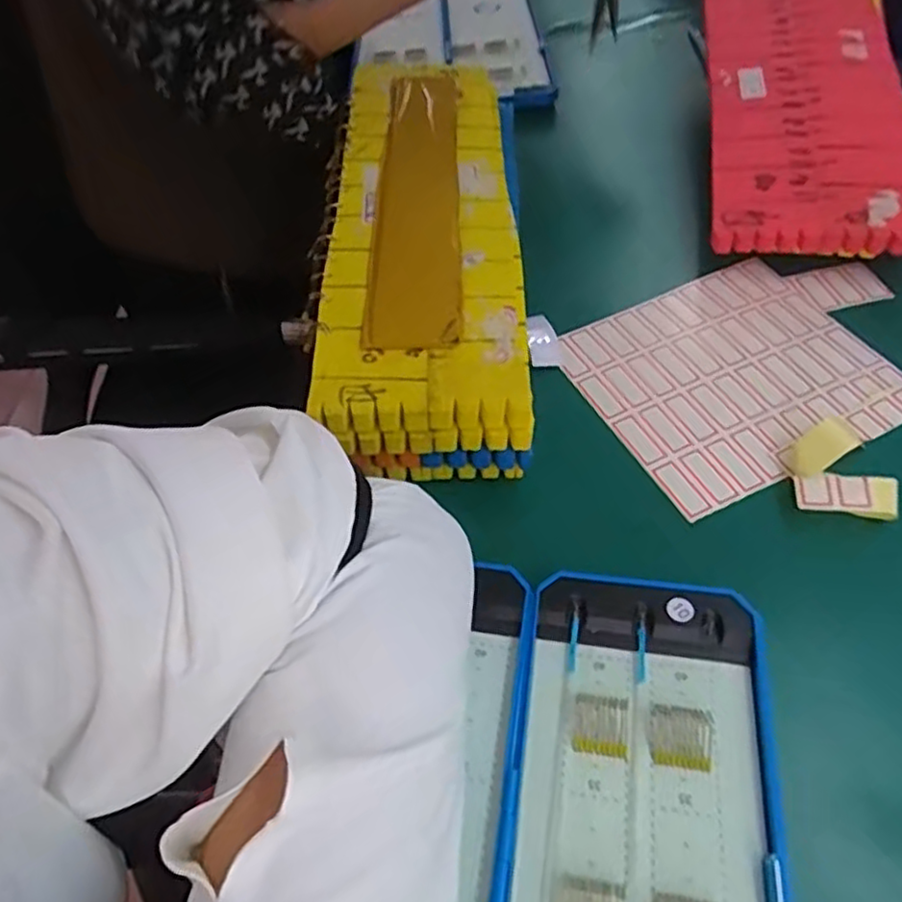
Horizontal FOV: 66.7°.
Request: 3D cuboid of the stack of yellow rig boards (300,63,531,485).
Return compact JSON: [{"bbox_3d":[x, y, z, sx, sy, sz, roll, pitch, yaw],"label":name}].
[{"bbox_3d":[-0.016,-0.129,0.410,0.102,0.055,0.336,-2,52,1],"label":"stack of yellow rig boards"}]

